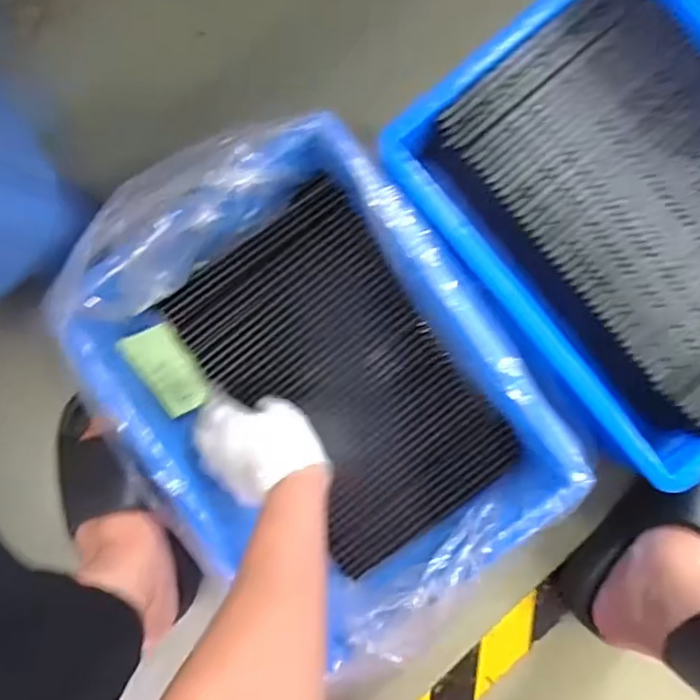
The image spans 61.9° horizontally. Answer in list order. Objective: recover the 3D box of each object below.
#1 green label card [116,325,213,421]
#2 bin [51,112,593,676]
[{"bbox_3d":[-0.179,0.020,0.576,0.058,0.004,0.090,-34,89,-40],"label":"green label card"},{"bbox_3d":[-0.038,0.029,0.548,0.314,0.120,0.423,-35,89,-1],"label":"bin"}]

